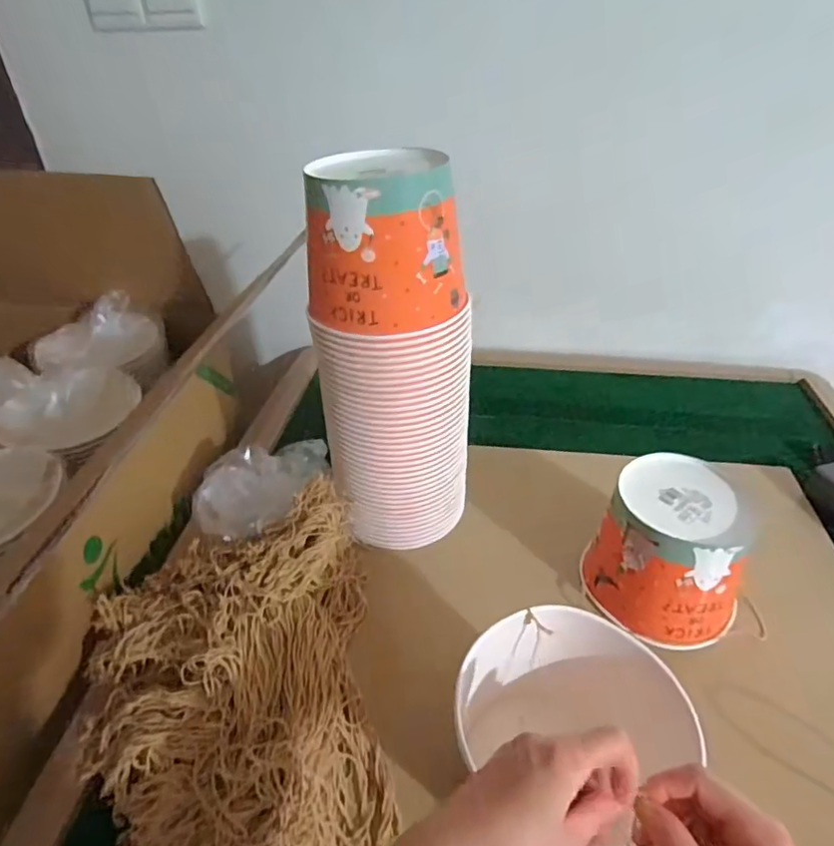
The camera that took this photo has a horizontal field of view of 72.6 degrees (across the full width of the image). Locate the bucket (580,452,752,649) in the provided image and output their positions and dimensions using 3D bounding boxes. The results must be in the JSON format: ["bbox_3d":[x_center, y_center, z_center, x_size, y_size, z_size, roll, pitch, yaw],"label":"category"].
[{"bbox_3d":[0.267,0.130,0.588,0.141,0.126,0.139,0,36,0],"label":"bucket"}]

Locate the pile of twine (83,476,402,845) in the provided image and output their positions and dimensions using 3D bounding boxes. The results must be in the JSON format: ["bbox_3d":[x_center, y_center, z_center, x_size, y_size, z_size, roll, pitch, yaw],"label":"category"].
[{"bbox_3d":[-0.171,0.225,0.511,0.265,0.079,0.334,-8,37,-11],"label":"pile of twine"}]

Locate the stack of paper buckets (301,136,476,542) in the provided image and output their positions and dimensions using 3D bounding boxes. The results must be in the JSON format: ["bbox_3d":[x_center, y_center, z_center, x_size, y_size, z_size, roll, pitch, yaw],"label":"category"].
[{"bbox_3d":[-0.021,-0.049,0.603,0.157,0.406,0.146,3,36,5],"label":"stack of paper buckets"}]

